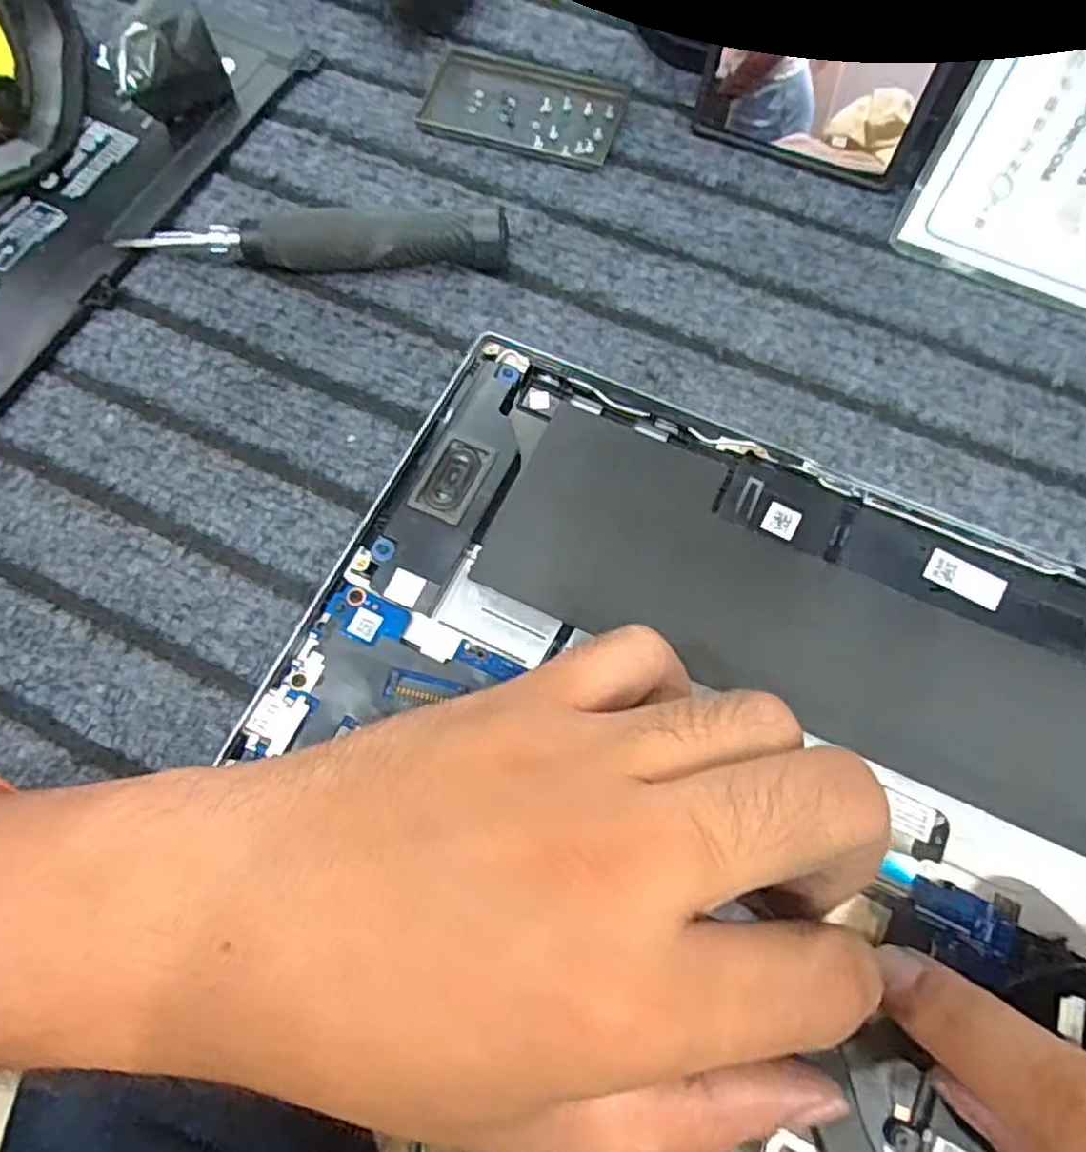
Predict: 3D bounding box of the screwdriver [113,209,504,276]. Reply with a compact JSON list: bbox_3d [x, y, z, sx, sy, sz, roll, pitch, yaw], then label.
[{"bbox_3d":[-0.082,-0.121,0.263,0.136,0.022,0.016,0,71,2],"label":"screwdriver"}]

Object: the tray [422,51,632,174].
[{"bbox_3d":[-0.008,-0.194,0.294,0.079,0.005,0.046,16,72,7],"label":"tray"}]

